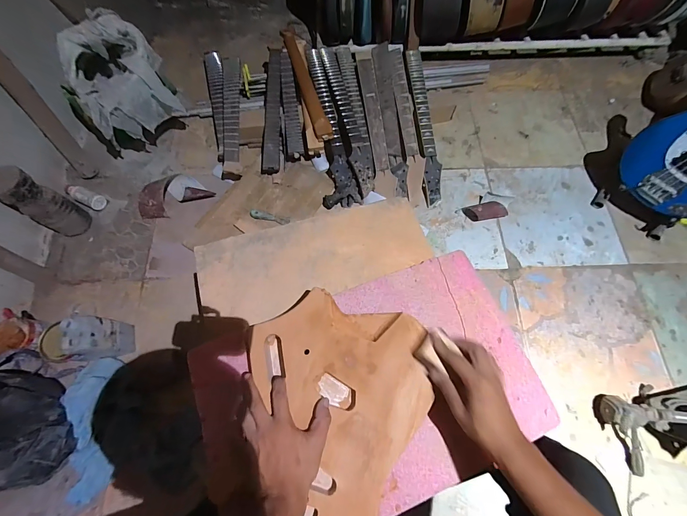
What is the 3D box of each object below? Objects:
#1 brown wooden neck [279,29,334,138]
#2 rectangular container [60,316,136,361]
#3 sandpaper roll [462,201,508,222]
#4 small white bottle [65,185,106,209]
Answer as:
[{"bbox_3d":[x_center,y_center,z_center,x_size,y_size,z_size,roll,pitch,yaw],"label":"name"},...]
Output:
[{"bbox_3d":[-0.144,-0.661,1.169,0.063,0.056,0.521,-18,71,-6],"label":"brown wooden neck"},{"bbox_3d":[-0.664,0.225,0.856,0.065,0.212,0.104,-7,70,-5],"label":"rectangular container"},{"bbox_3d":[0.495,-0.163,1.072,0.133,0.051,0.068,-11,70,-3],"label":"sandpaper roll"},{"bbox_3d":[-0.898,-0.213,1.083,0.131,0.051,0.058,27,71,8],"label":"small white bottle"}]

